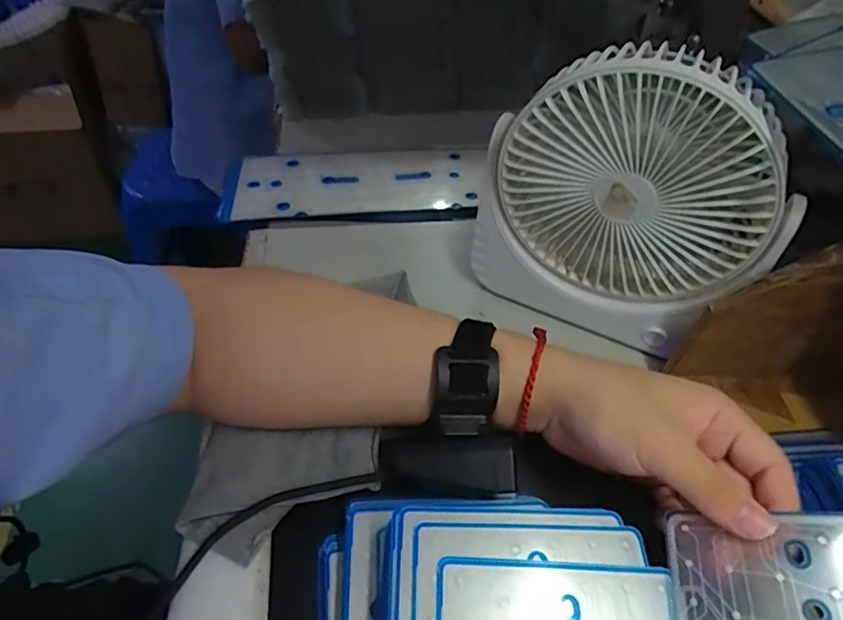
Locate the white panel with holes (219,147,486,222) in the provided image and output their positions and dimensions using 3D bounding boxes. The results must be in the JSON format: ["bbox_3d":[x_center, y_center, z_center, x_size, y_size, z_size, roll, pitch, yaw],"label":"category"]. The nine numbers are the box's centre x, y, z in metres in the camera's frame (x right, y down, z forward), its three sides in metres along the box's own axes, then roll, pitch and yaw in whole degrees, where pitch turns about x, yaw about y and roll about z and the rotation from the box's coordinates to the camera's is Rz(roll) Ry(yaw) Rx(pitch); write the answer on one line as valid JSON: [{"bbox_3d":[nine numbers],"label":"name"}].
[{"bbox_3d":[-0.063,-0.130,0.546,0.256,0.006,0.122,-4,49,-5],"label":"white panel with holes"}]

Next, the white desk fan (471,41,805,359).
[{"bbox_3d":[0.137,-0.071,0.369,0.185,0.199,0.077,29,54,22],"label":"white desk fan"}]

